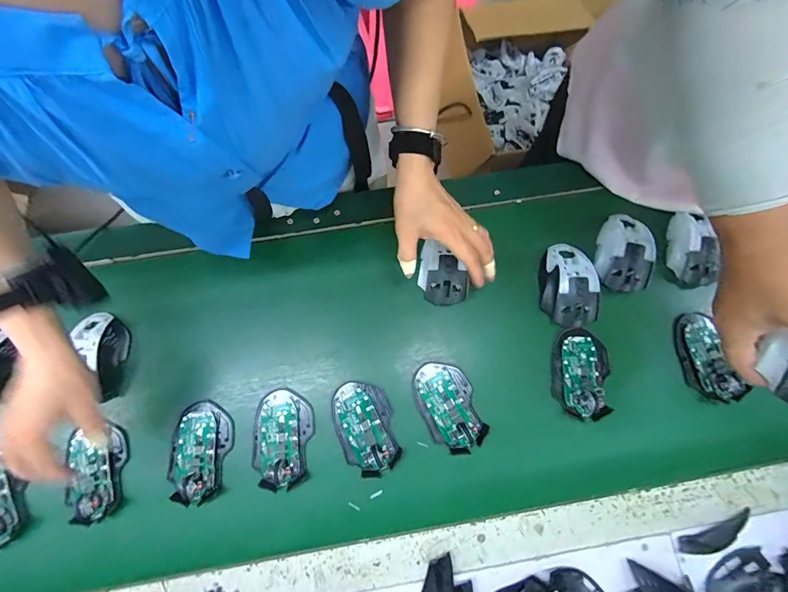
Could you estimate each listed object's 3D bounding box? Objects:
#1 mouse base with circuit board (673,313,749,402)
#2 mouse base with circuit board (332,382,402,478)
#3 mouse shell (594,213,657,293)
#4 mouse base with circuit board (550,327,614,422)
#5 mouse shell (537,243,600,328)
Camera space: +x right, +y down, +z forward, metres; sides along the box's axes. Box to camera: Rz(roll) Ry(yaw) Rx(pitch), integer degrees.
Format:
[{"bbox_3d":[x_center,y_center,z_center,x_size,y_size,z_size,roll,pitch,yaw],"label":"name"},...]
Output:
[{"bbox_3d":[0.412,0.079,0.481,0.058,0.028,0.114,-9,82,-1],"label":"mouse base with circuit board"},{"bbox_3d":[-0.036,0.164,0.458,0.073,0.020,0.112,-21,82,-3],"label":"mouse base with circuit board"},{"bbox_3d":[0.321,-0.063,0.507,0.066,0.031,0.106,16,82,3],"label":"mouse shell"},{"bbox_3d":[0.245,0.099,0.473,0.071,0.019,0.112,8,82,2],"label":"mouse base with circuit board"},{"bbox_3d":[0.235,-0.018,0.493,0.067,0.031,0.113,-2,82,0],"label":"mouse shell"}]

